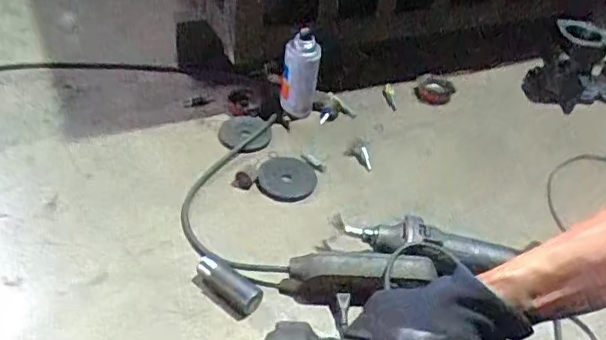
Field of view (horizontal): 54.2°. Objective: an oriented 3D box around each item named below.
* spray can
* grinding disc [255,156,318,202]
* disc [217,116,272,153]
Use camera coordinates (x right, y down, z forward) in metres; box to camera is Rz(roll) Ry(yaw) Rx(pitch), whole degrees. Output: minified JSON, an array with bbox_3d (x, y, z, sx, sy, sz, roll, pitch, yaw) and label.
[{"bbox_3d":[-0.005,-0.165,1.017,0.059,0.152,0.061,4,41,-4],"label":"spray can"},{"bbox_3d":[-0.025,0.013,0.932,0.087,0.013,0.098,27,50,1],"label":"grinding disc"},{"bbox_3d":[-0.096,-0.062,0.995,0.086,0.006,0.090,4,41,-4],"label":"disc"}]

